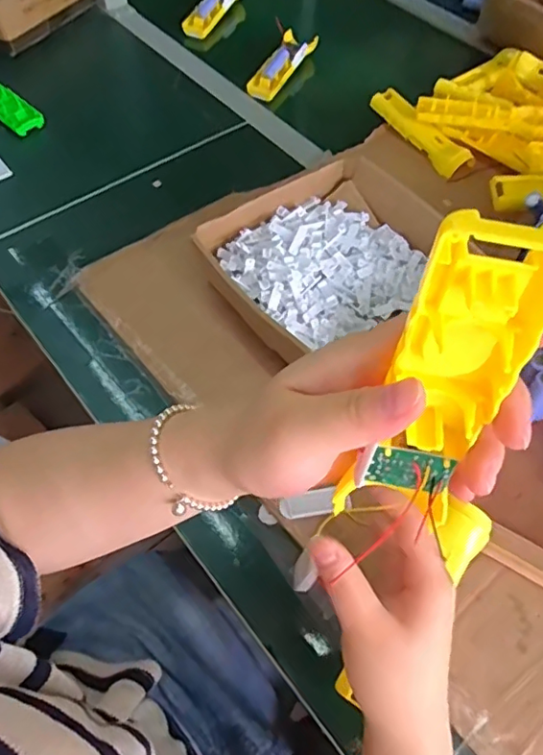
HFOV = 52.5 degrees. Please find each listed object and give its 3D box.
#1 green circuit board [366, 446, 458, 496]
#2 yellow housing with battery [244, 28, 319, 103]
[{"bbox_3d":[0.059,0.040,0.234,0.032,0.025,0.004,10,44,5],"label":"green circuit board"},{"bbox_3d":[0.018,-0.474,0.831,0.051,0.028,0.163,22,60,11],"label":"yellow housing with battery"}]

